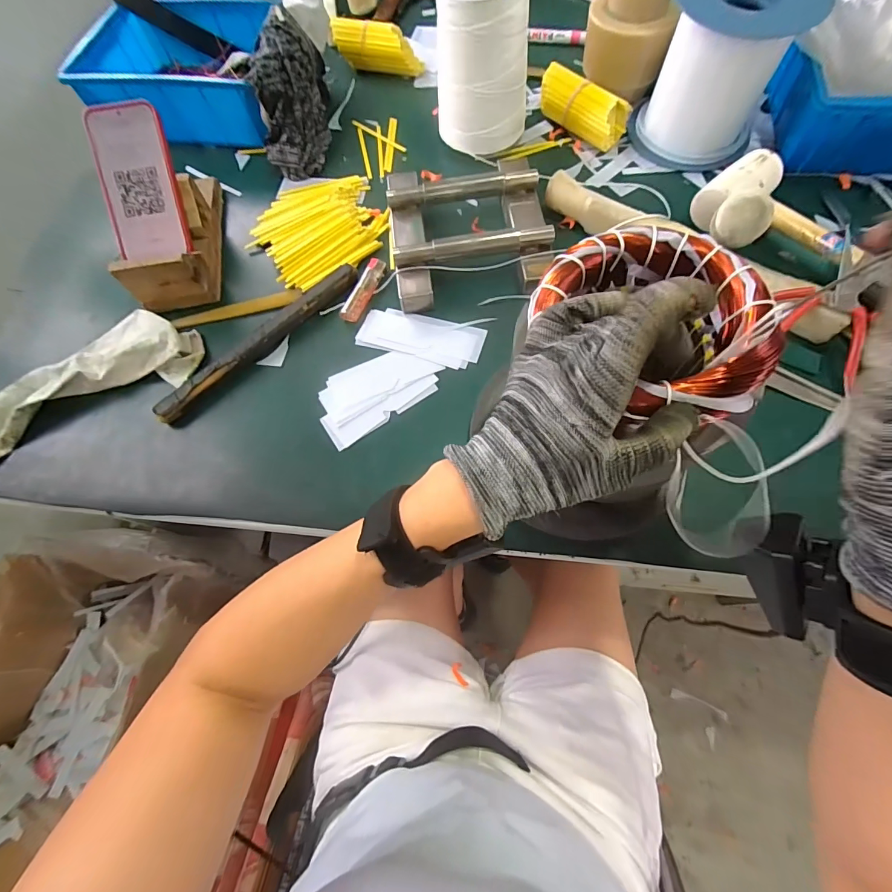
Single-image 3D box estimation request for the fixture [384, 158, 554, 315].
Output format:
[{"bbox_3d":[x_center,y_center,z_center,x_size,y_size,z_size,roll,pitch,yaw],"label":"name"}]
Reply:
[{"bbox_3d":[0.025,-0.255,0.485,0.177,0.040,0.203,-8,67,1],"label":"fixture"}]

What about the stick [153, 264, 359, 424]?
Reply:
[{"bbox_3d":[-0.202,-0.118,0.460,0.025,0.020,0.259,42,76,18],"label":"stick"}]

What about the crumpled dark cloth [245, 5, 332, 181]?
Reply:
[{"bbox_3d":[-0.207,-0.466,0.563,0.075,0.092,0.185,-4,70,1],"label":"crumpled dark cloth"}]

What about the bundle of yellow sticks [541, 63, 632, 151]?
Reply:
[{"bbox_3d":[0.177,-0.447,0.549,0.052,0.043,0.127,-42,74,-12],"label":"bundle of yellow sticks"}]

